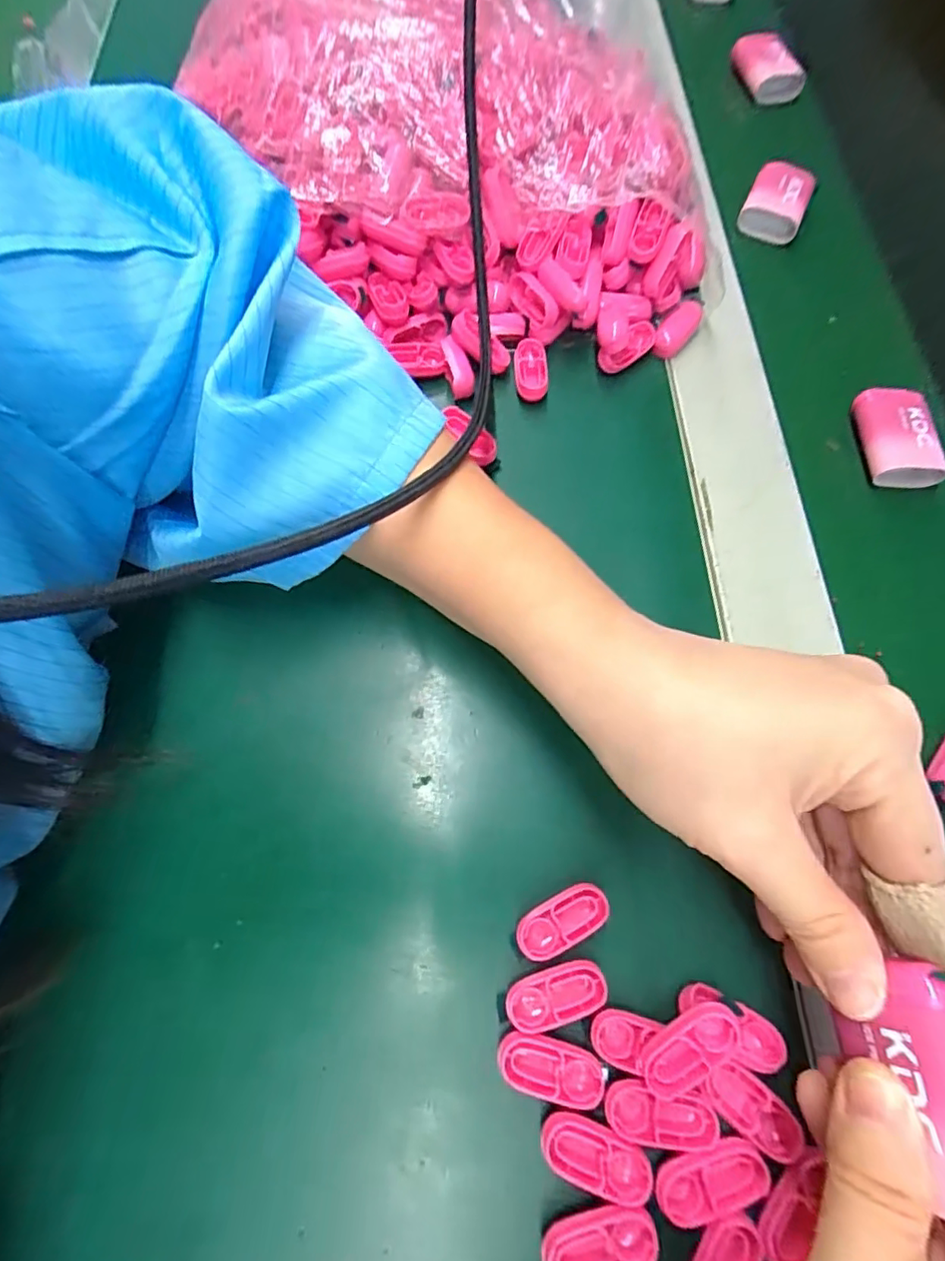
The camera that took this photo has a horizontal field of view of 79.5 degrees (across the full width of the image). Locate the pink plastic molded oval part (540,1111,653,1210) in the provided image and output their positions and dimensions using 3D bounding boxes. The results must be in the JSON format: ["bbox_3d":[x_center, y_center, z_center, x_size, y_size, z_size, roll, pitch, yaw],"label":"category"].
[{"bbox_3d":[0.039,0.164,0.175,0.034,0.004,0.016,21,69,6],"label":"pink plastic molded oval part"}]

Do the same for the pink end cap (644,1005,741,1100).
[{"bbox_3d":[0.067,0.131,0.178,0.017,0.007,0.037,45,95,14],"label":"pink end cap"}]

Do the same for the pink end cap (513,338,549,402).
[{"bbox_3d":[0.030,-0.132,0.288,0.016,0.011,0.030,0,68,-3],"label":"pink end cap"}]

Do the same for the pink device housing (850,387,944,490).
[{"bbox_3d":[0.211,-0.096,0.283,0.035,0.019,0.047,-4,68,-4],"label":"pink device housing"}]

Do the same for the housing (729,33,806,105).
[{"bbox_3d":[0.215,-0.411,0.417,0.039,0.026,0.049,-15,70,-8],"label":"housing"}]

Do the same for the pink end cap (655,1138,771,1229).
[{"bbox_3d":[0.074,0.169,0.173,0.034,0.004,0.016,-13,69,-8],"label":"pink end cap"}]

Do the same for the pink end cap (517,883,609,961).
[{"bbox_3d":[0.032,0.102,0.199,0.034,0.004,0.016,-26,72,-12],"label":"pink end cap"}]

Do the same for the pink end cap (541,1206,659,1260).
[{"bbox_3d":[0.038,0.184,0.169,0.034,0.004,0.015,-13,69,-8],"label":"pink end cap"}]

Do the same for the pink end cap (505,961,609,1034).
[{"bbox_3d":[0.029,0.123,0.191,0.034,0.004,0.015,-17,70,-9],"label":"pink end cap"}]

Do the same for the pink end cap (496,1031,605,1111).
[{"bbox_3d":[0.025,0.142,0.183,0.034,0.004,0.016,17,68,4],"label":"pink end cap"}]

